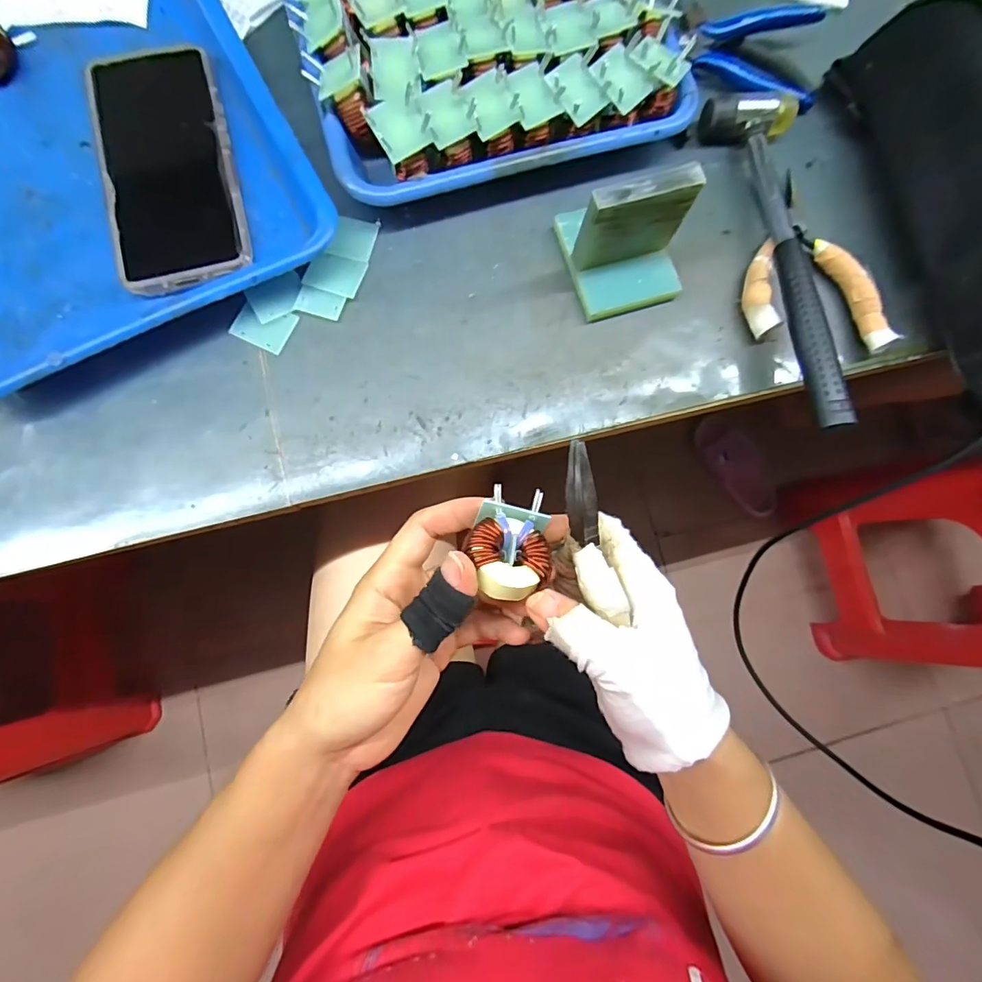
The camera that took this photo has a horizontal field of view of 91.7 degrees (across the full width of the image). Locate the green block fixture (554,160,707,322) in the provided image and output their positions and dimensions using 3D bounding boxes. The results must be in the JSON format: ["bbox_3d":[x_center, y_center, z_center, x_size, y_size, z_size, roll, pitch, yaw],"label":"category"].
[{"bbox_3d":[0.086,-0.159,0.294,0.066,0.066,0.075,-19,83,-6],"label":"green block fixture"}]

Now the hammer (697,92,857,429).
[{"bbox_3d":[0.199,-0.156,0.311,0.057,0.045,0.240,-9,82,-5],"label":"hammer"}]

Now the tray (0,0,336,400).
[{"bbox_3d":[-0.272,-0.236,0.305,0.249,0.029,0.322,-28,84,-7],"label":"tray"}]

